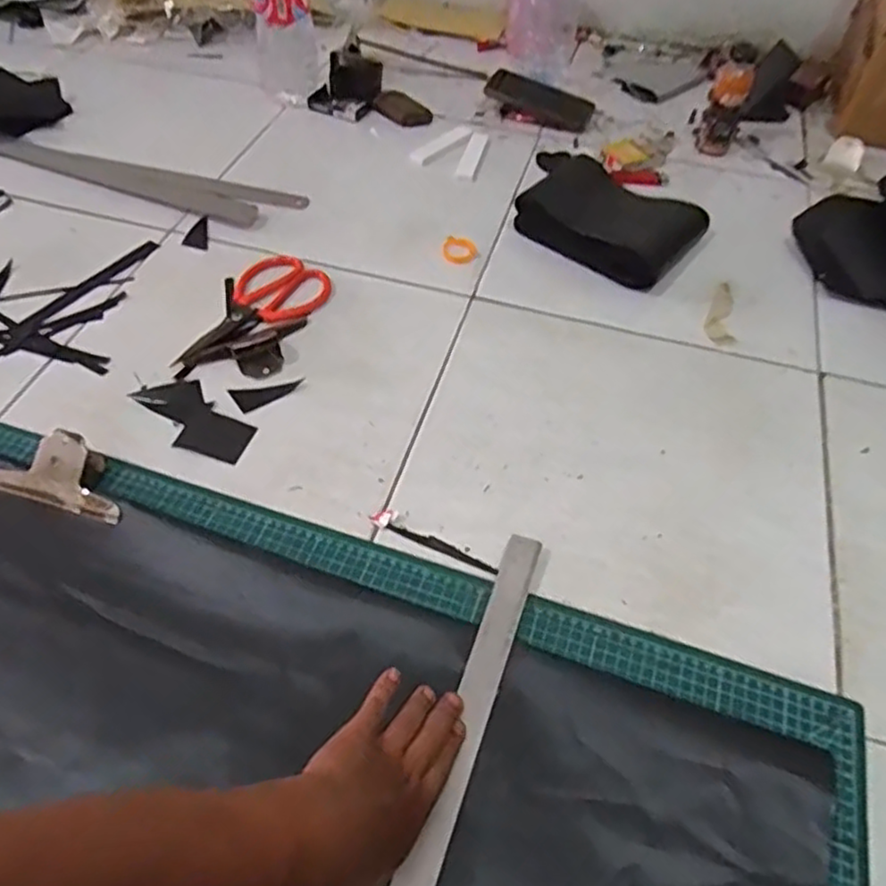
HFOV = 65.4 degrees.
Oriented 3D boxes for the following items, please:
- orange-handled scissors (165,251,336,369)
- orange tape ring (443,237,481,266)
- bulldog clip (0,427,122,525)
[{"bbox_3d":[-0.217,-0.148,0.783,0.100,0.011,0.203,25,55,17],"label":"orange-handled scissors"},{"bbox_3d":[0.023,-0.243,0.873,0.048,0.006,0.051,1,52,-1],"label":"orange tape ring"},{"bbox_3d":[-0.343,0.024,0.620,0.137,0.035,0.061,15,53,10],"label":"bulldog clip"}]

